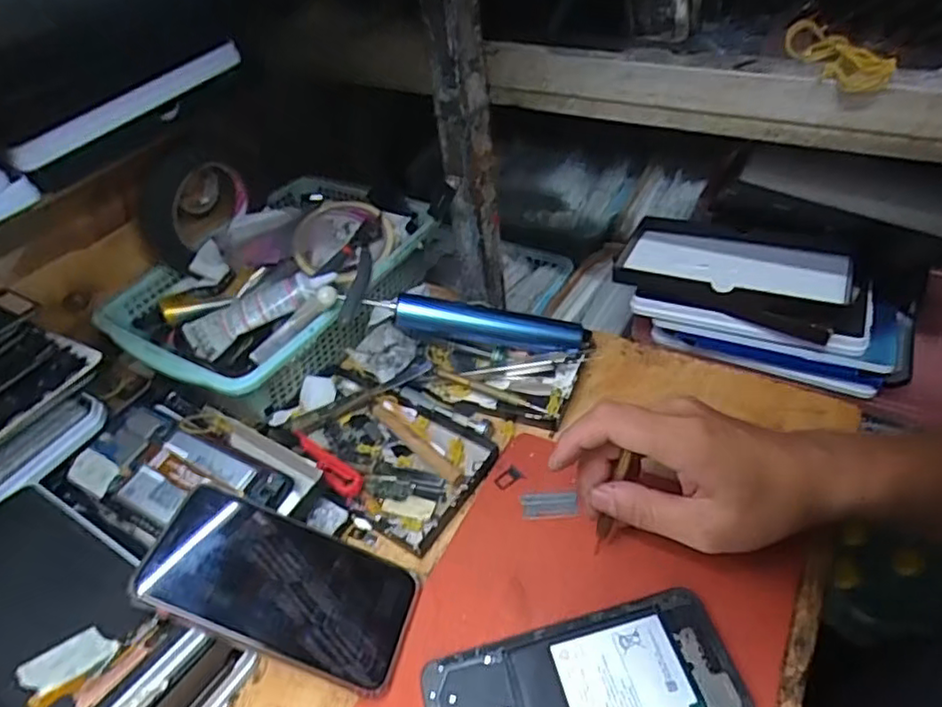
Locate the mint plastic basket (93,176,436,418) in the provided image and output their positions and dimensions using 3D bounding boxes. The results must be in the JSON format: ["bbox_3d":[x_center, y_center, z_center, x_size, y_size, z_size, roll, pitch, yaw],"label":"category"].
[{"bbox_3d":[-0.170,-0.061,0.577,0.194,0.063,0.267,24,52,29],"label":"mint plastic basket"}]

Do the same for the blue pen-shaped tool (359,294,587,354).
[{"bbox_3d":[0.010,-0.025,0.525,0.180,0.027,0.027,9,46,-4],"label":"blue pen-shaped tool"}]

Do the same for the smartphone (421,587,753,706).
[{"bbox_3d":[0.059,0.181,0.338,0.163,0.013,0.077,-13,44,-6],"label":"smartphone"}]

